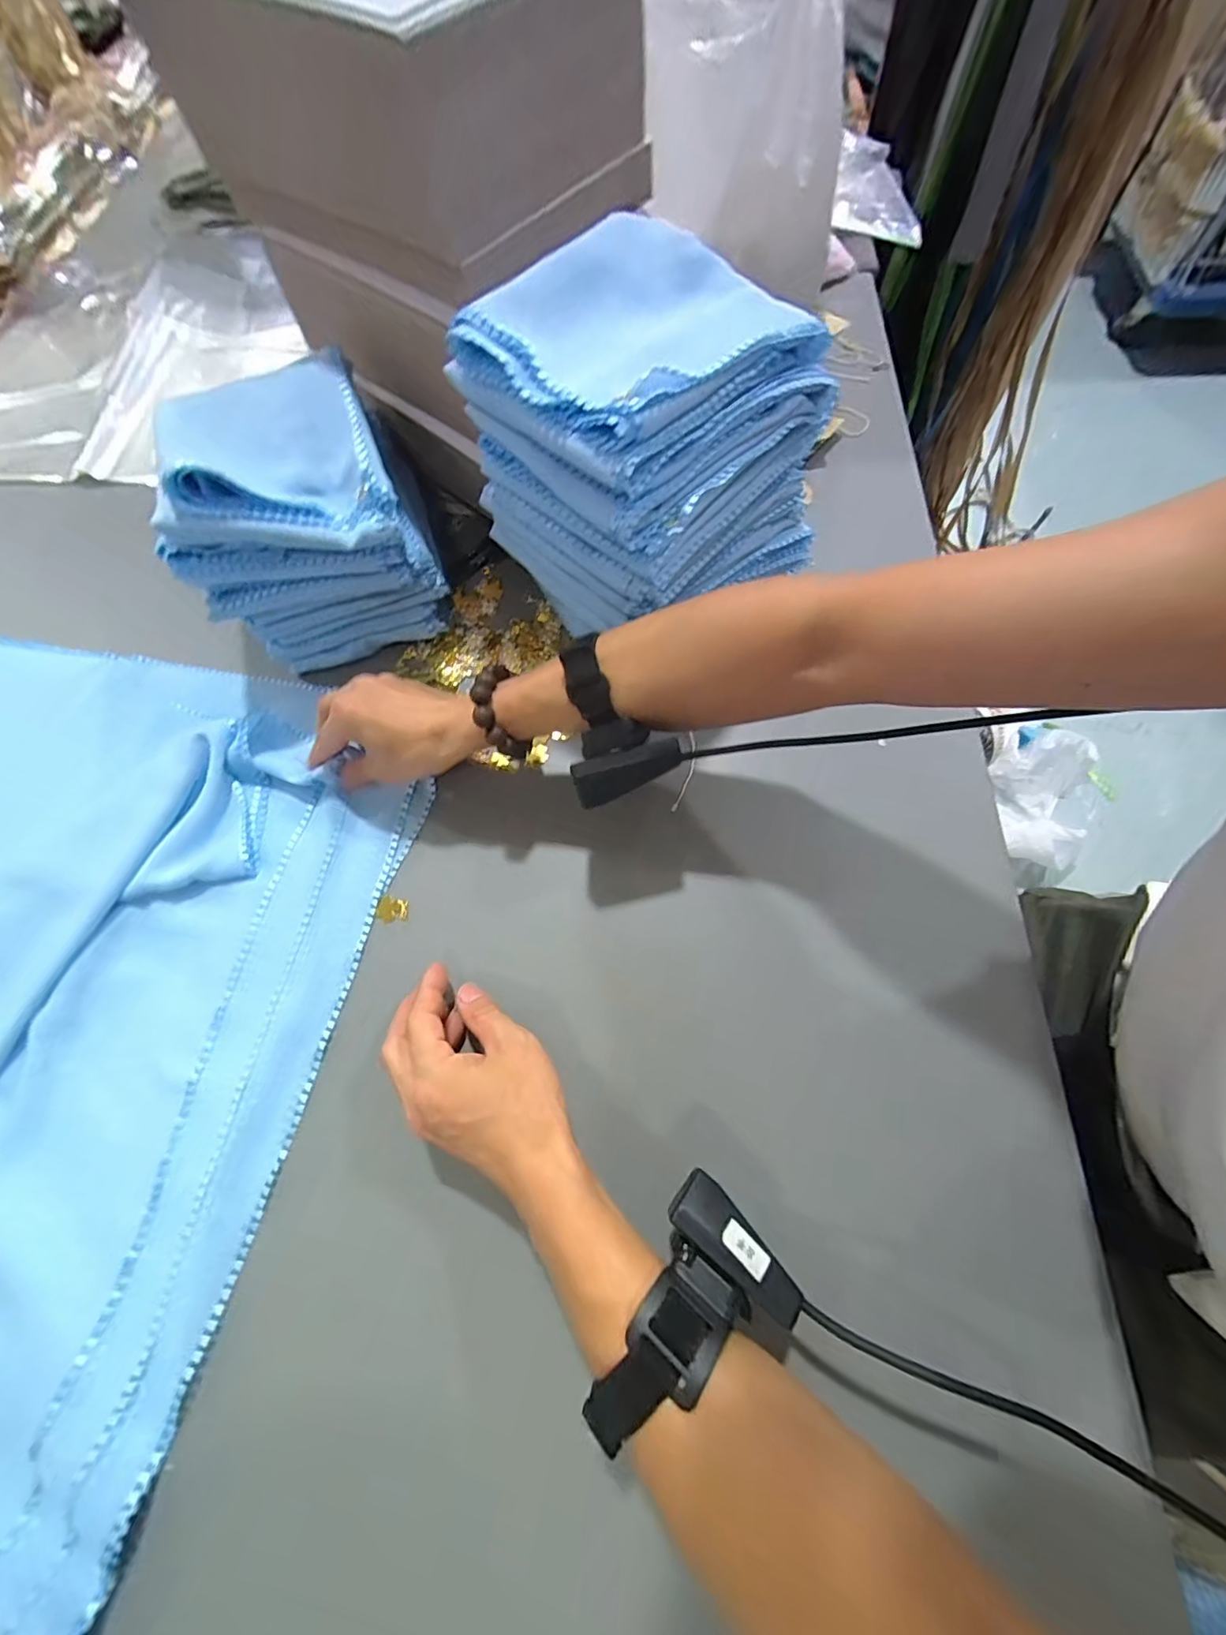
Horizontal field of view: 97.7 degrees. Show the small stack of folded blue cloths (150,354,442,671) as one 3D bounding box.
[{"bbox_3d":[-0.244,-0.240,0.441,0.158,0.157,0.151,-16,70,-5],"label":"small stack of folded blue cloths"}]

